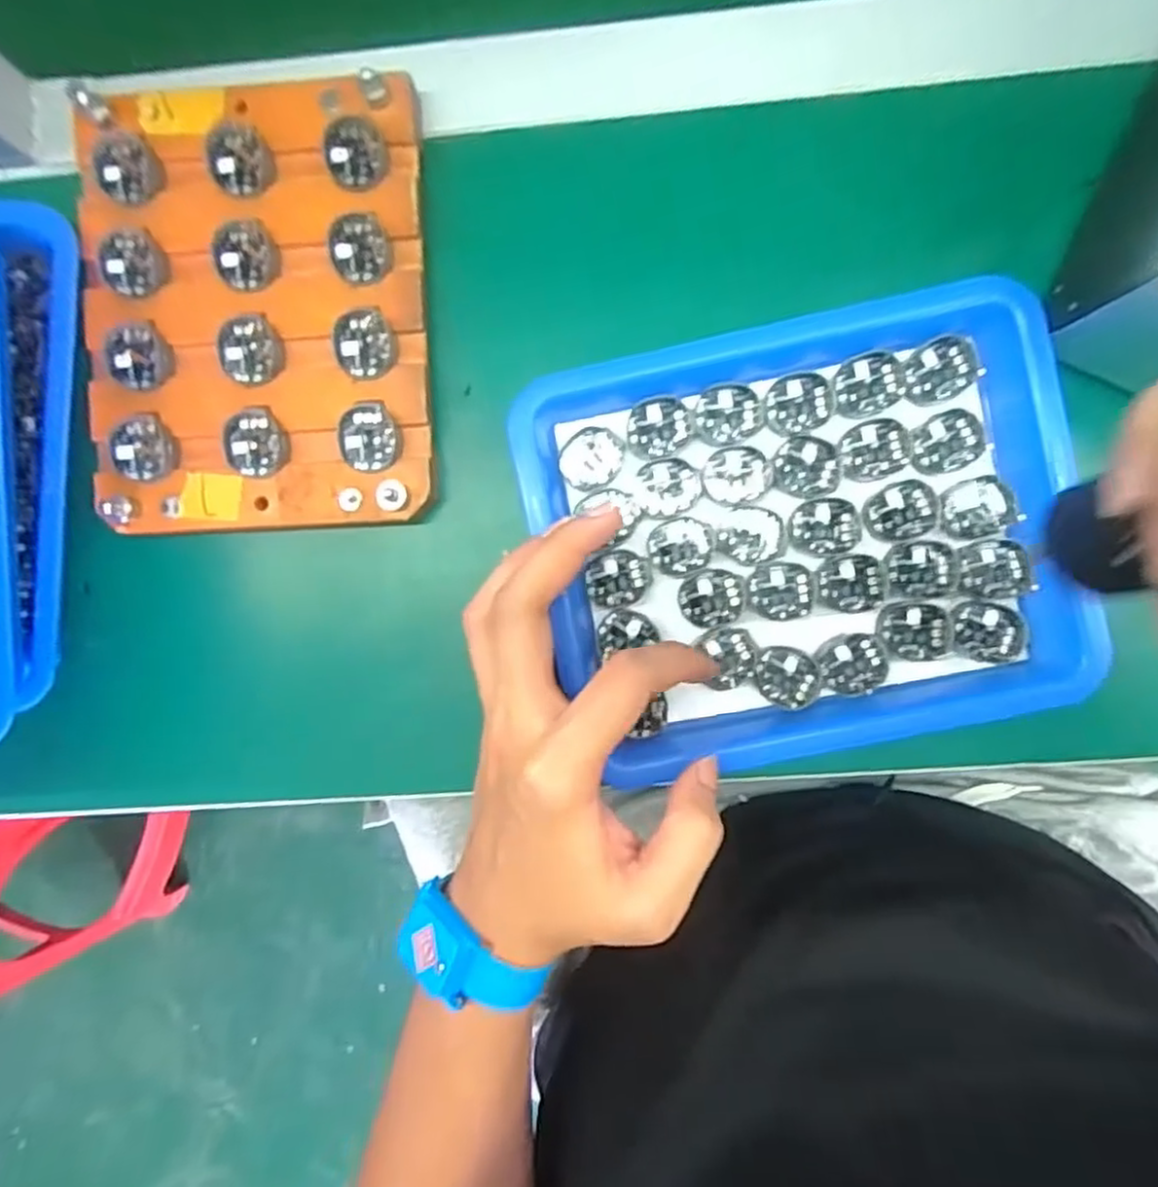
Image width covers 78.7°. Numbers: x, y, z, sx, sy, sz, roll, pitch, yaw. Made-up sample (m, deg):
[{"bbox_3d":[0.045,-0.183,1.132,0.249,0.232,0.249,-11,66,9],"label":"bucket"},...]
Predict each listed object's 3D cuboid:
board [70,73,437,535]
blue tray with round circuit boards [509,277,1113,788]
[{"bbox_3d":[-0.139,-0.122,0.299,0.145,0.020,0.183,-2,89,4],"label":"board"},{"bbox_3d":[0.092,-0.025,0.292,0.211,0.038,0.179,-12,86,-2],"label":"blue tray with round circuit boards"}]

